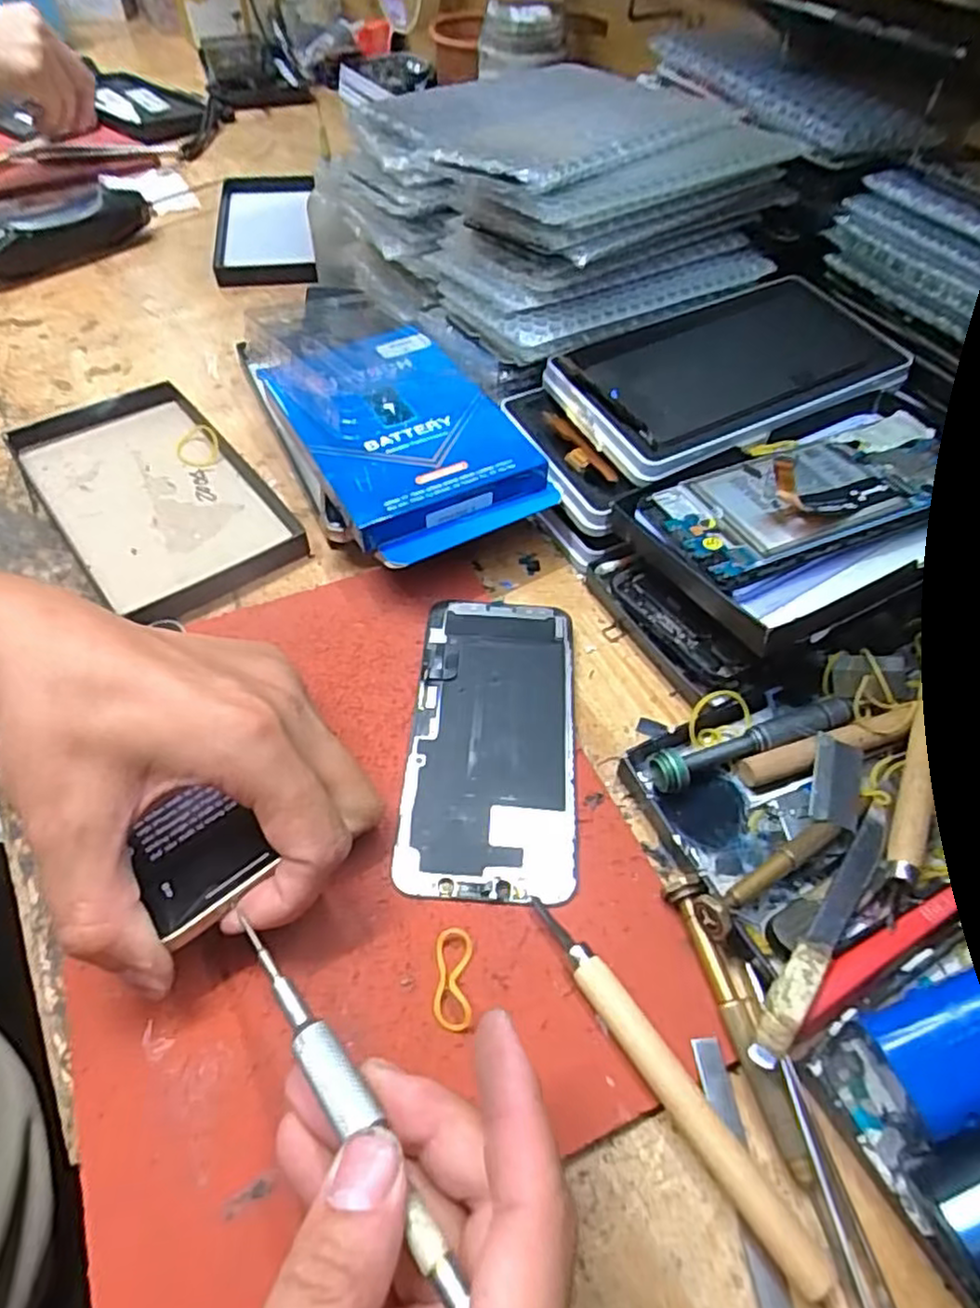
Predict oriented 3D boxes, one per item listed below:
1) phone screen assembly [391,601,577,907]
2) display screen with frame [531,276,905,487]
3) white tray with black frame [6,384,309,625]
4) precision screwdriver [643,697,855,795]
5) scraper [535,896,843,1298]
[{"bbox_3d":[0.001,0.033,0.298,0.068,0.004,0.140,4,53,1],"label":"phone screen assembly"},{"bbox_3d":[0.129,-0.152,0.376,0.172,0.015,0.097,-21,56,-17],"label":"display screen with frame"},{"bbox_3d":[-0.186,-0.088,0.393,0.097,0.017,0.177,-32,60,-23],"label":"white tray with black frame"},{"bbox_3d":[0.108,0.036,0.289,0.092,0.010,0.014,-15,55,-13],"label":"precision screwdriver"},{"bbox_3d":[0.054,0.131,0.221,0.012,0.013,0.121,-29,59,-21],"label":"scraper"}]

